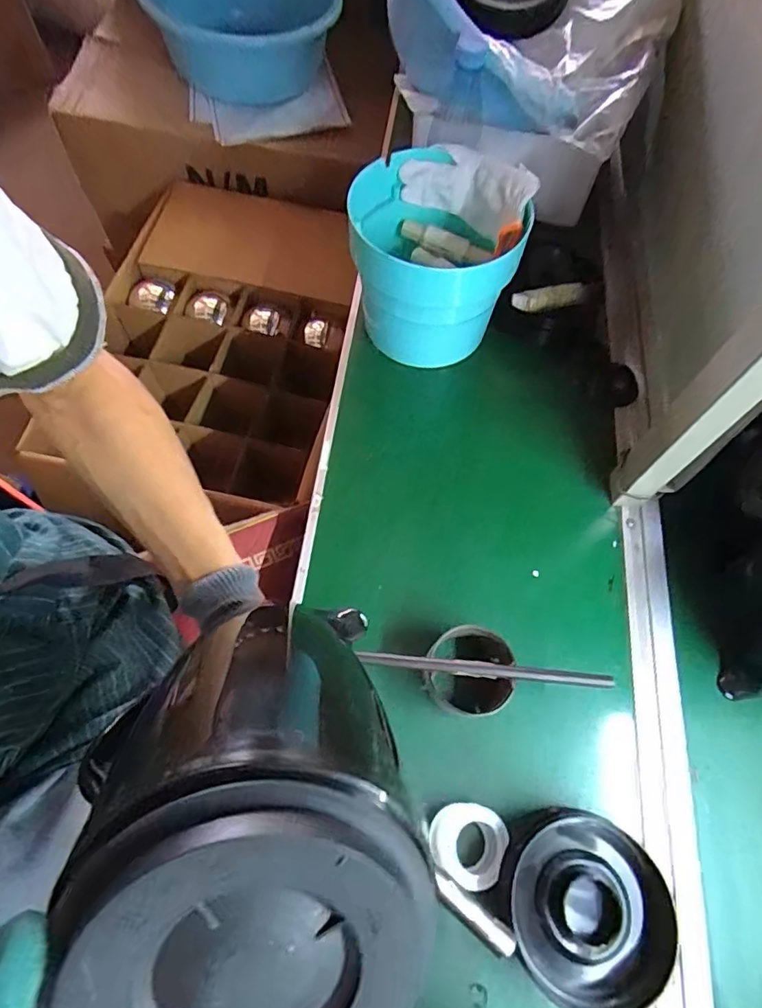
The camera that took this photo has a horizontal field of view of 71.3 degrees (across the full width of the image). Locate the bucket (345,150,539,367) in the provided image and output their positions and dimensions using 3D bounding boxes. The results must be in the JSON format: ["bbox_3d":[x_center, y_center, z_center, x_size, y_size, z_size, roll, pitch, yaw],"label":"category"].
[{"bbox_3d":[0.055,-0.281,0.620,0.180,0.155,0.199,1,65,-3],"label":"bucket"}]

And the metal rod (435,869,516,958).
[{"bbox_3d":[0.065,0.290,0.377,0.067,0.010,0.015,35,68,13],"label":"metal rod"}]

